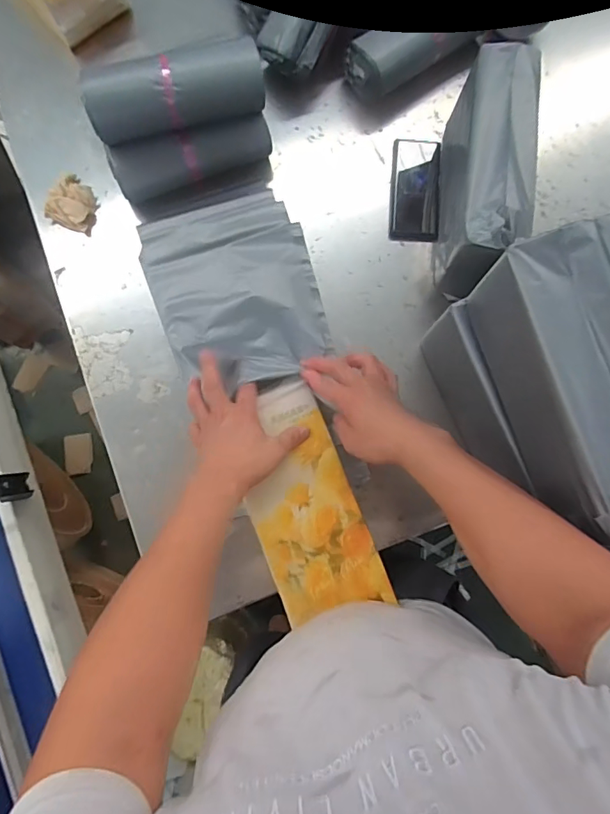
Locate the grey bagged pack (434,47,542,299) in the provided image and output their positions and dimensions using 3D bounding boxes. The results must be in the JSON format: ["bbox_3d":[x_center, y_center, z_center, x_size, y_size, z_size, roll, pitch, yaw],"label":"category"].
[{"bbox_3d":[0.257,-0.326,0.663,0.093,0.150,0.321,8,81,-1],"label":"grey bagged pack"}]

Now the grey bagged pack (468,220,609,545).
[{"bbox_3d":[0.277,-0.009,0.477,0.090,0.135,0.312,-15,82,-4],"label":"grey bagged pack"}]

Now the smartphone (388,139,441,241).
[{"bbox_3d":[0.177,-0.351,0.742,0.077,0.010,0.182,5,77,2],"label":"smartphone"}]

